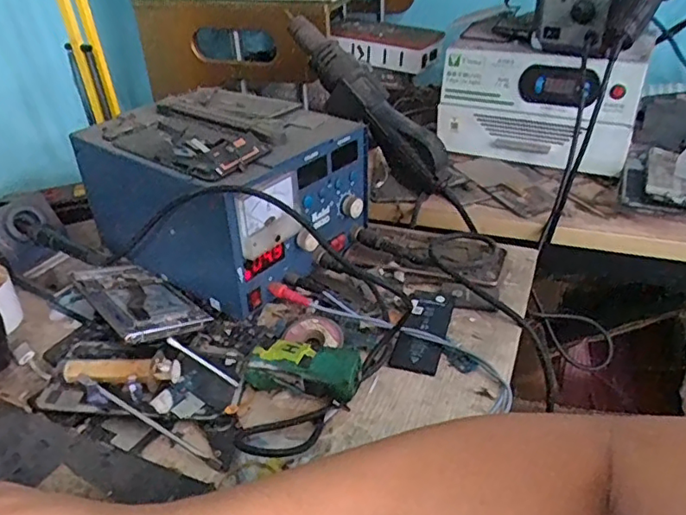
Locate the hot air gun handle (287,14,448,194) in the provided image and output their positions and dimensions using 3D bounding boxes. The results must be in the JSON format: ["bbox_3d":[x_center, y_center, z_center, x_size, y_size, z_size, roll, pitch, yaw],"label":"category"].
[{"bbox_3d":[0.021,-0.162,0.589,0.038,0.061,0.230,-32,77,-38],"label":"hot air gun handle"}]

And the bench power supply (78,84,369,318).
[{"bbox_3d":[-0.114,-0.071,0.571,0.241,0.141,0.188,18,39,29],"label":"bench power supply"}]

